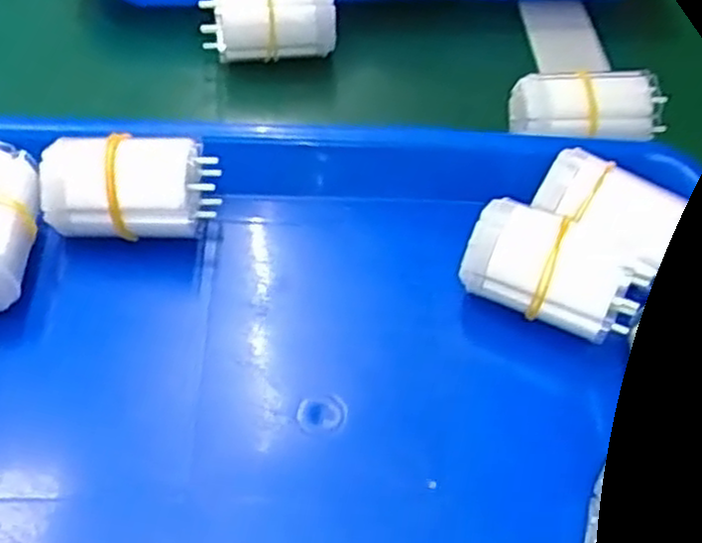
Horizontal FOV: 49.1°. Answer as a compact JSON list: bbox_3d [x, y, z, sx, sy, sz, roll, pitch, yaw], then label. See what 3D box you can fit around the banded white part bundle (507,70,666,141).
[{"bbox_3d":[0.106,-0.075,0.344,0.061,0.017,0.030,3,53,-3],"label":"banded white part bundle"}]

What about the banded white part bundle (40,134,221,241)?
[{"bbox_3d":[-0.087,-0.030,0.308,0.064,0.038,0.032,0,53,-6],"label":"banded white part bundle"}]

